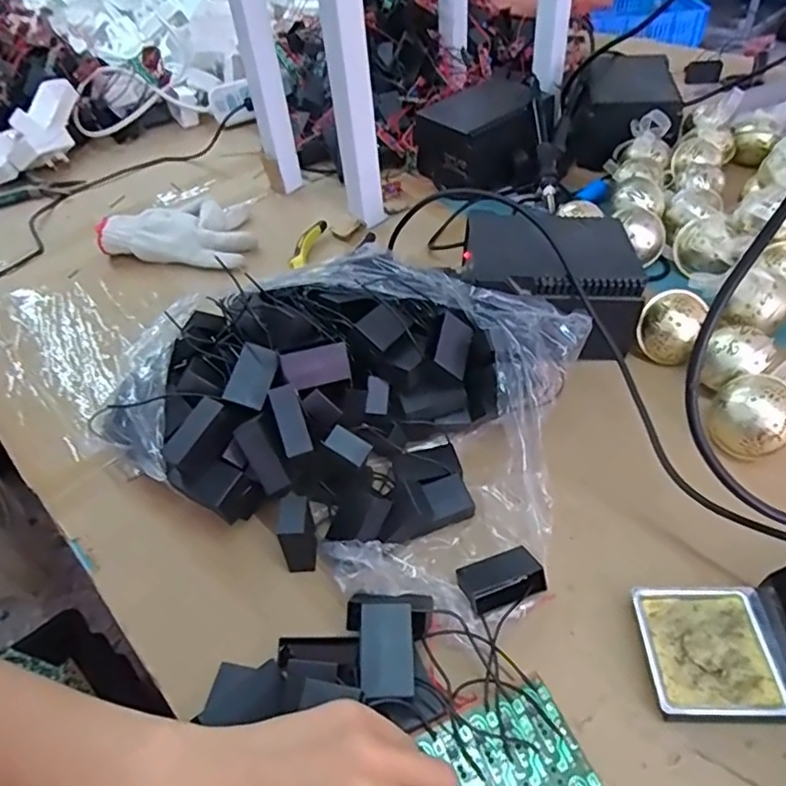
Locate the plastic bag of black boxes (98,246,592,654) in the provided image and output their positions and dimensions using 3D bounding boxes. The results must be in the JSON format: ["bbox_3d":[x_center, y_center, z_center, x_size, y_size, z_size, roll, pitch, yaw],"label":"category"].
[{"bbox_3d":[-0.018,-0.001,0.441,0.307,0.097,0.252,18,51,23],"label":"plastic bag of black boxes"}]

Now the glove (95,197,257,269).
[{"bbox_3d":[-0.245,-0.205,0.715,0.182,0.034,0.138,9,48,15],"label":"glove"}]

